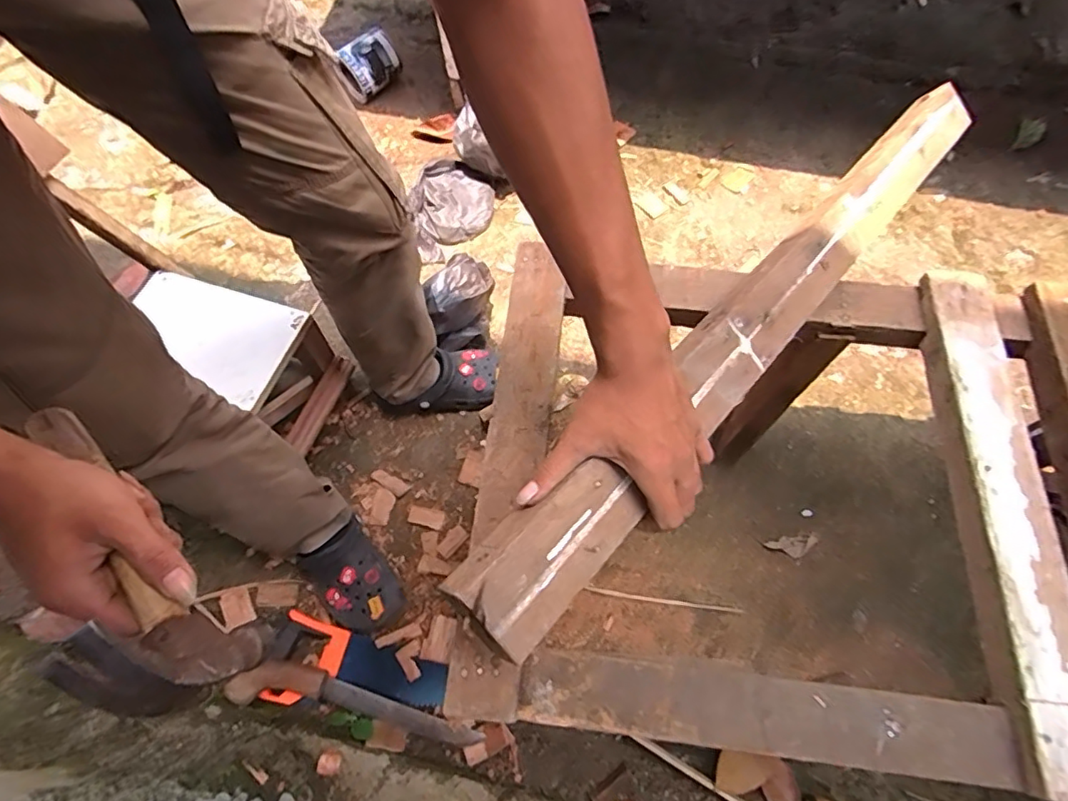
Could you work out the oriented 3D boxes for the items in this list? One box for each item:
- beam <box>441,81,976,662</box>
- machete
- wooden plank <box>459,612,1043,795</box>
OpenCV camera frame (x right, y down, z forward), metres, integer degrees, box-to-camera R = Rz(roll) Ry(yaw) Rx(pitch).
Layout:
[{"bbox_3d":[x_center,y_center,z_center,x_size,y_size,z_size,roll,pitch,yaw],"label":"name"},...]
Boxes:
[{"bbox_3d":[0.255,-0.121,0.553,0.066,0.036,0.863,39,61,17],"label":"beam"},{"bbox_3d":[-0.249,0.423,0.803,0.346,0.041,0.059,9,64,5],"label":"machete"},{"bbox_3d":[0.145,0.236,0.438,0.425,0.021,0.062,7,64,6],"label":"wooden plank"}]

